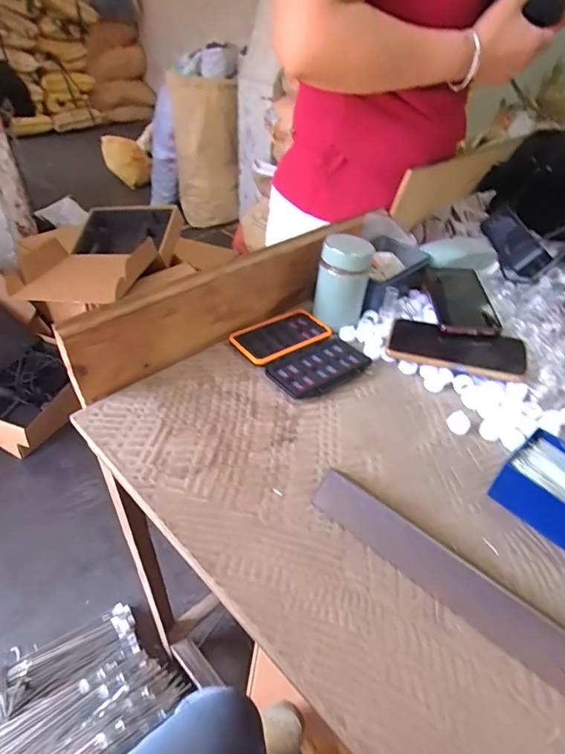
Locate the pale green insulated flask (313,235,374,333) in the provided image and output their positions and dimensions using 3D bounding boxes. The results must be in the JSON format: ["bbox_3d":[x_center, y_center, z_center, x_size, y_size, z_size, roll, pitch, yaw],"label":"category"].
[{"bbox_3d":[0.081,-0.129,0.596,0.068,0.111,0.061,-21,47,-26],"label":"pale green insulated flask"}]

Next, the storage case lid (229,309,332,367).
[{"bbox_3d":[-0.001,-0.055,0.593,0.130,0.014,0.076,-27,50,-31],"label":"storage case lid"}]

